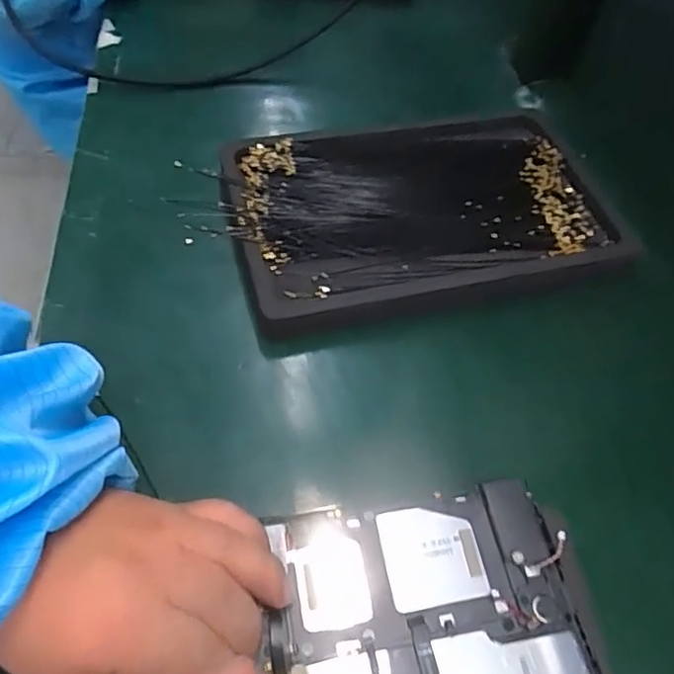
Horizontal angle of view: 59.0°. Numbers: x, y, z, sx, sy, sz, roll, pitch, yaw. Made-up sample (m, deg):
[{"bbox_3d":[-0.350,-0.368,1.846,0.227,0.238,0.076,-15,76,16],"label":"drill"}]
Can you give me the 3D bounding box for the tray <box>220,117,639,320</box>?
[{"bbox_3d":[0.054,-0.085,0.400,0.238,0.025,0.151,-10,57,-12],"label":"tray"}]

